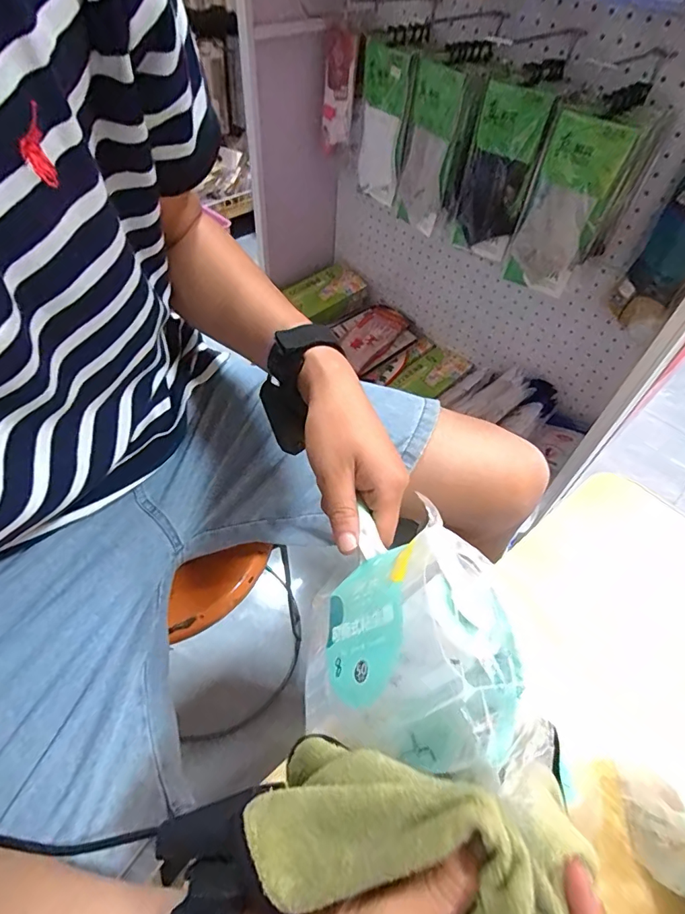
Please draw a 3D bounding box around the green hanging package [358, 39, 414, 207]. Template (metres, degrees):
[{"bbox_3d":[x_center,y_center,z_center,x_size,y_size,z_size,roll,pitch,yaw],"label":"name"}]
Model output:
[{"bbox_3d":[0.070,-0.605,0.853,0.022,0.230,0.103,-24,58,-21],"label":"green hanging package"}]

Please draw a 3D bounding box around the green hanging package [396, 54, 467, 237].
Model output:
[{"bbox_3d":[0.143,-0.526,0.800,0.011,0.234,0.101,-29,55,-31],"label":"green hanging package"}]

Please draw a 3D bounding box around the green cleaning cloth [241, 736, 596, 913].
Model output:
[{"bbox_3d":[0.023,0.160,0.188,0.131,0.036,0.066,-3,49,22],"label":"green cleaning cloth"}]

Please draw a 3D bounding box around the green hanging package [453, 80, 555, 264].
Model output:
[{"bbox_3d":[0.240,-0.441,0.733,0.015,0.231,0.111,-31,60,-27],"label":"green hanging package"}]

